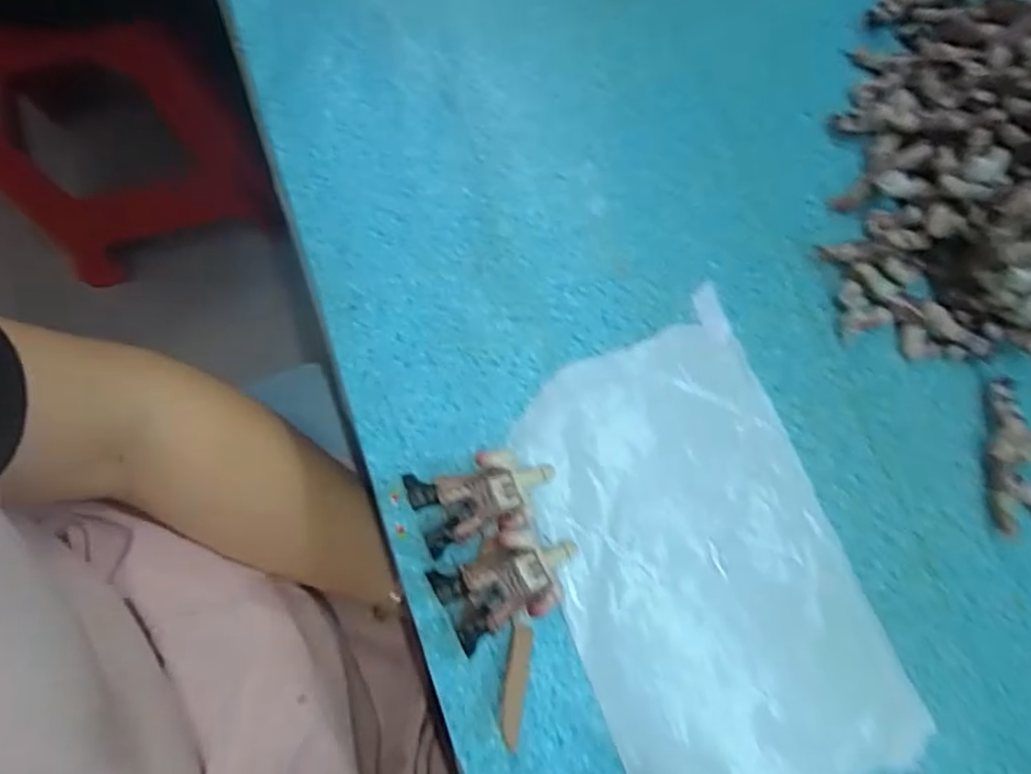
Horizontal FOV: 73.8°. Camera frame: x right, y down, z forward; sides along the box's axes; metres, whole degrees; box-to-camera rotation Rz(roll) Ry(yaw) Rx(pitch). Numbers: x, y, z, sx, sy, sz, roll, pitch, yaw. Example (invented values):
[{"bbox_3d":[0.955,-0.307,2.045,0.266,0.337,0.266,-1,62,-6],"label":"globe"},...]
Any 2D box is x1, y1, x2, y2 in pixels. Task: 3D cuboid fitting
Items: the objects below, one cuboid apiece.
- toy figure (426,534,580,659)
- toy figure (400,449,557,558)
[{"bbox_3d":[-0.002,0.080,0.283,0.058,0.020,0.034,-27,78,-5],"label":"toy figure"},{"bbox_3d":[-0.013,0.046,0.288,0.059,0.025,0.032,-18,77,-3],"label":"toy figure"}]

